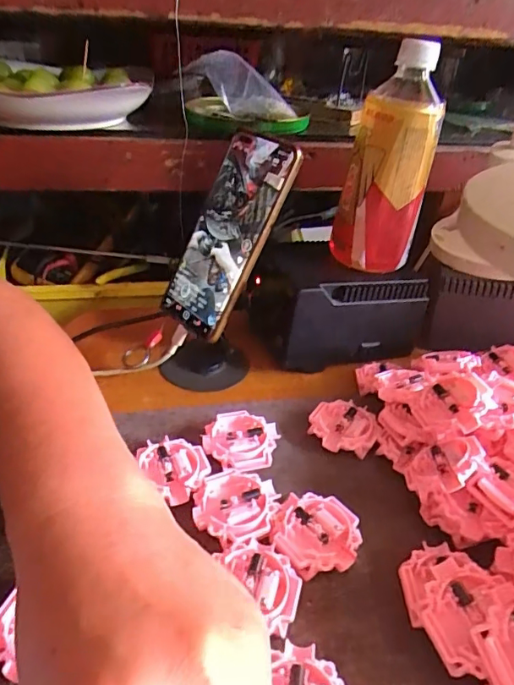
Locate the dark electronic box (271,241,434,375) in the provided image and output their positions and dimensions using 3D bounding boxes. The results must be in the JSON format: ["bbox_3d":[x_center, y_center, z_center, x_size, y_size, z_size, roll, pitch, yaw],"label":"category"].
[{"bbox_3d":[0.082,-0.045,0.498,0.137,0.090,0.107,-5,35,-14],"label":"dark electronic box"}]

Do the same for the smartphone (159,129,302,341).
[{"bbox_3d":[-0.026,-0.086,0.406,0.075,0.160,0.013,33,12,36],"label":"smartphone"}]

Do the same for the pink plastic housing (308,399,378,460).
[{"bbox_3d":[0.067,0.068,0.394,0.050,0.017,0.049,12,34,11],"label":"pink plastic housing"}]

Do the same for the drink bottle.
[{"bbox_3d":[0.113,-0.154,0.432,0.071,0.174,0.058,12,34,11],"label":"drink bottle"}]

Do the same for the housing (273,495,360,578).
[{"bbox_3d":[0.036,0.120,0.311,0.053,0.018,0.052,3,34,-2],"label":"housing"}]

